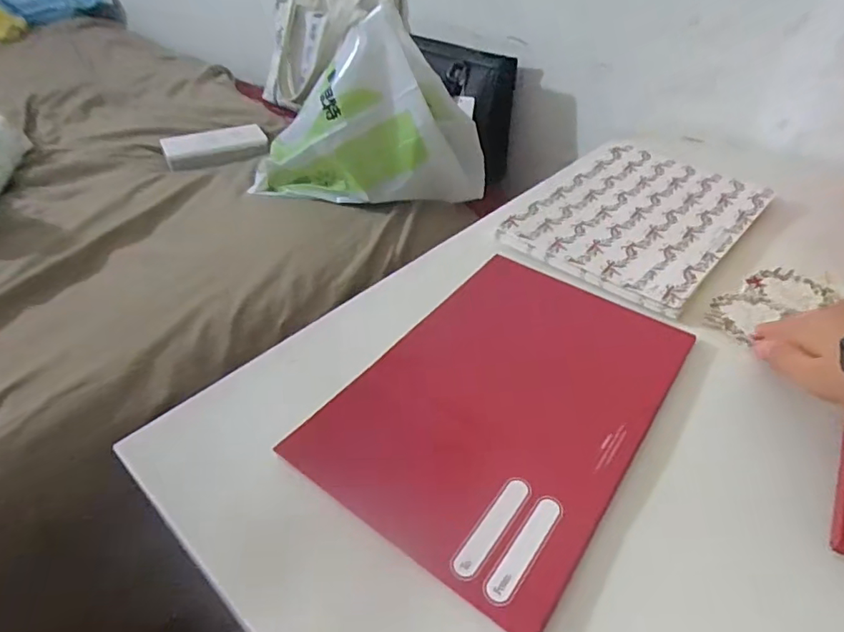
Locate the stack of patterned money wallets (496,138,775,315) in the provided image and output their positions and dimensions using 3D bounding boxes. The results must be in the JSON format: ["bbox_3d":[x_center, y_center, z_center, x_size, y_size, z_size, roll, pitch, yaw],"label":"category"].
[{"bbox_3d":[0.217,-0.103,0.533,0.176,0.020,0.268,31,48,29],"label":"stack of patterned money wallets"}]

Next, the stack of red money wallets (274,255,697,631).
[{"bbox_3d":[0.058,0.052,0.364,0.178,0.013,0.256,27,46,26],"label":"stack of red money wallets"}]

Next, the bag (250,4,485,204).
[{"bbox_3d":[-0.075,-0.266,0.734,0.331,0.227,0.113,4,40,2],"label":"bag"}]

